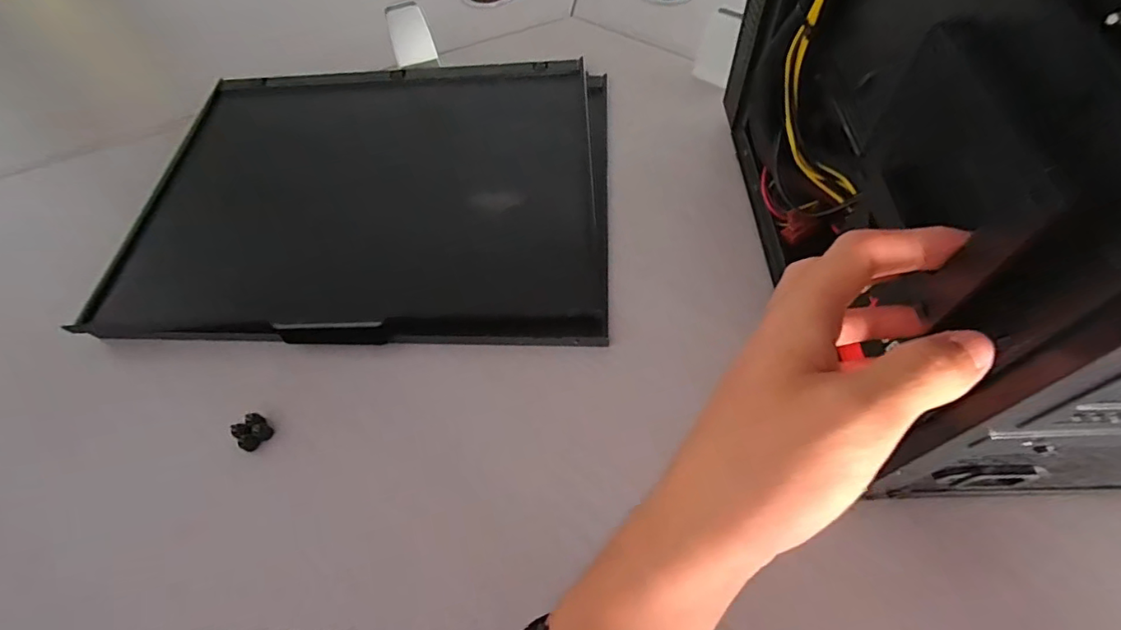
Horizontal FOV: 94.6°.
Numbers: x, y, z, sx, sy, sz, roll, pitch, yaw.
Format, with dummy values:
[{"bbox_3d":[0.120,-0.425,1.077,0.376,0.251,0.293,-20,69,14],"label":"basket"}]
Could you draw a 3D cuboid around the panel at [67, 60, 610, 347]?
[{"bbox_3d":[-0.150,-0.116,0.437,0.373,0.014,0.312,0,58,3],"label":"panel"}]

